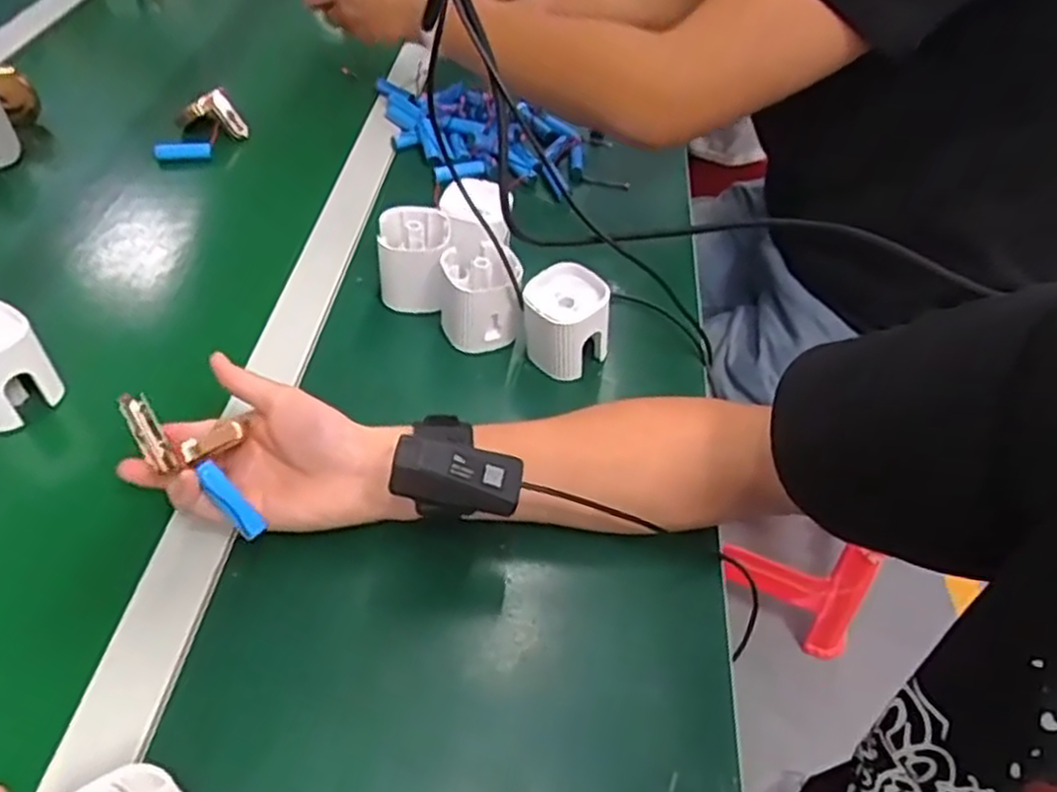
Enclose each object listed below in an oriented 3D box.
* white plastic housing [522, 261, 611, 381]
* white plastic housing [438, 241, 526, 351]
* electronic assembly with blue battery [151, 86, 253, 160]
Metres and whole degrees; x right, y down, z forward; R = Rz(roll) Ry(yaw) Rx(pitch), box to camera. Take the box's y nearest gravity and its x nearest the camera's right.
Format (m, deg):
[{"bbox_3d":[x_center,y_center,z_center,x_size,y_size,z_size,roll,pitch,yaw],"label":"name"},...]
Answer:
[{"bbox_3d":[0.027,-0.052,0.550,0.062,0.070,0.056,-2,49,-6],"label":"white plastic housing"},{"bbox_3d":[-0.035,-0.077,0.559,0.057,0.070,0.050,-1,49,-5],"label":"white plastic housing"},{"bbox_3d":[-0.325,-0.265,0.735,0.091,0.043,0.058,-10,50,-13],"label":"electronic assembly with blue battery"}]

